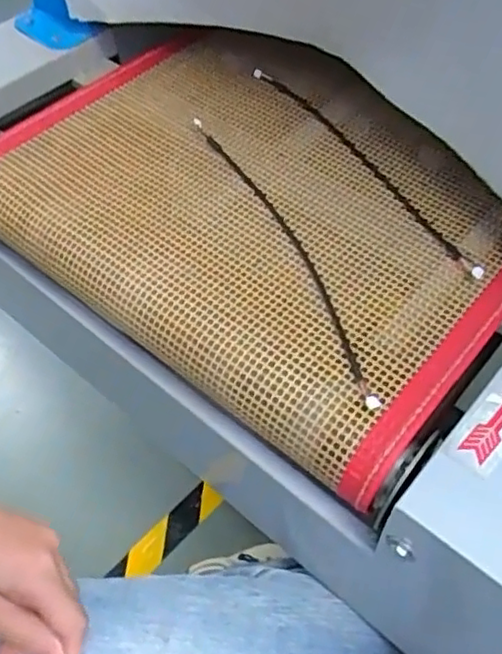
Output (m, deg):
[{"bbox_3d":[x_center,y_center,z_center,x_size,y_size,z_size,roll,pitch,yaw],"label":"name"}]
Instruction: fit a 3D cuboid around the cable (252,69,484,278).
[{"bbox_3d":[0.085,-0.128,0.508,0.020,0.015,0.280,-29,59,-16],"label":"cable"}]

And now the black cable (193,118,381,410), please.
[{"bbox_3d":[0.023,-0.060,0.451,0.025,0.013,0.284,-21,57,-12],"label":"black cable"}]

